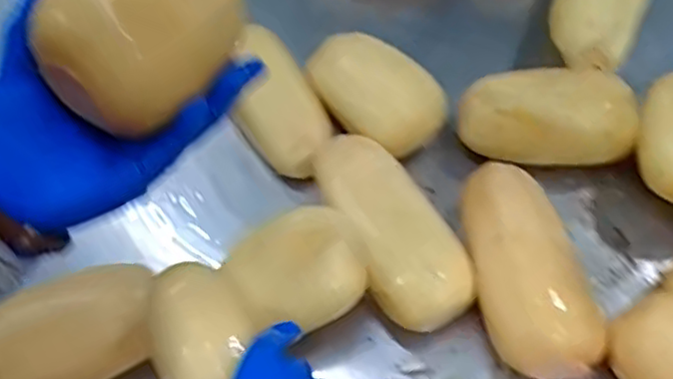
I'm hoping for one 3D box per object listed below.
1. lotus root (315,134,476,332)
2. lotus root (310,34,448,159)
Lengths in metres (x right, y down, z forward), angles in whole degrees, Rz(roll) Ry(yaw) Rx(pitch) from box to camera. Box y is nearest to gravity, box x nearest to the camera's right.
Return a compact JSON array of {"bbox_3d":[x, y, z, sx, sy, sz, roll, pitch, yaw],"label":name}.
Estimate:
[{"bbox_3d":[0.039,0.027,0.525,0.079,0.073,0.174,-27,63,-11],"label":"lotus root"},{"bbox_3d":[0.024,-0.083,0.571,0.124,0.063,0.068,35,69,21],"label":"lotus root"}]

